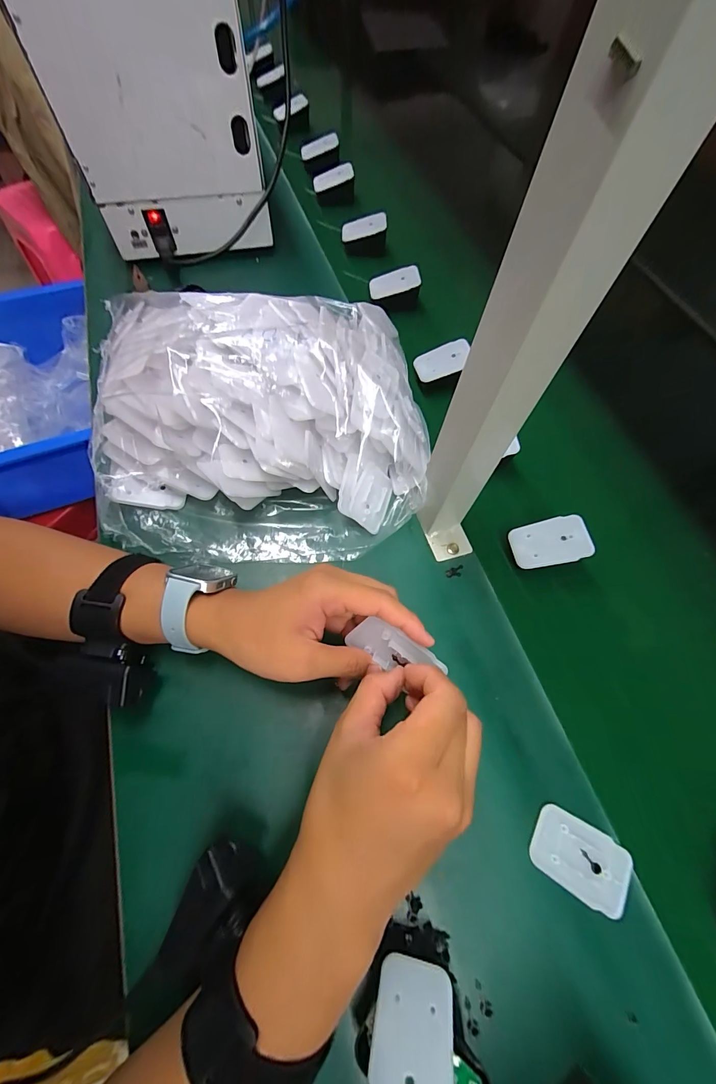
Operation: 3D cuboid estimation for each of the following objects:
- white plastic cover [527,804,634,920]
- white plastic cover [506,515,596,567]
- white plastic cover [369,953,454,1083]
[{"bbox_3d":[0.160,0.227,0.272,0.067,0.004,0.045,29,68,11],"label":"white plastic cover"},{"bbox_3d":[0.182,0.000,0.360,0.068,0.004,0.043,-13,73,14],"label":"white plastic cover"},{"bbox_3d":[0.030,0.282,0.211,0.044,0.004,0.068,0,53,17],"label":"white plastic cover"}]

